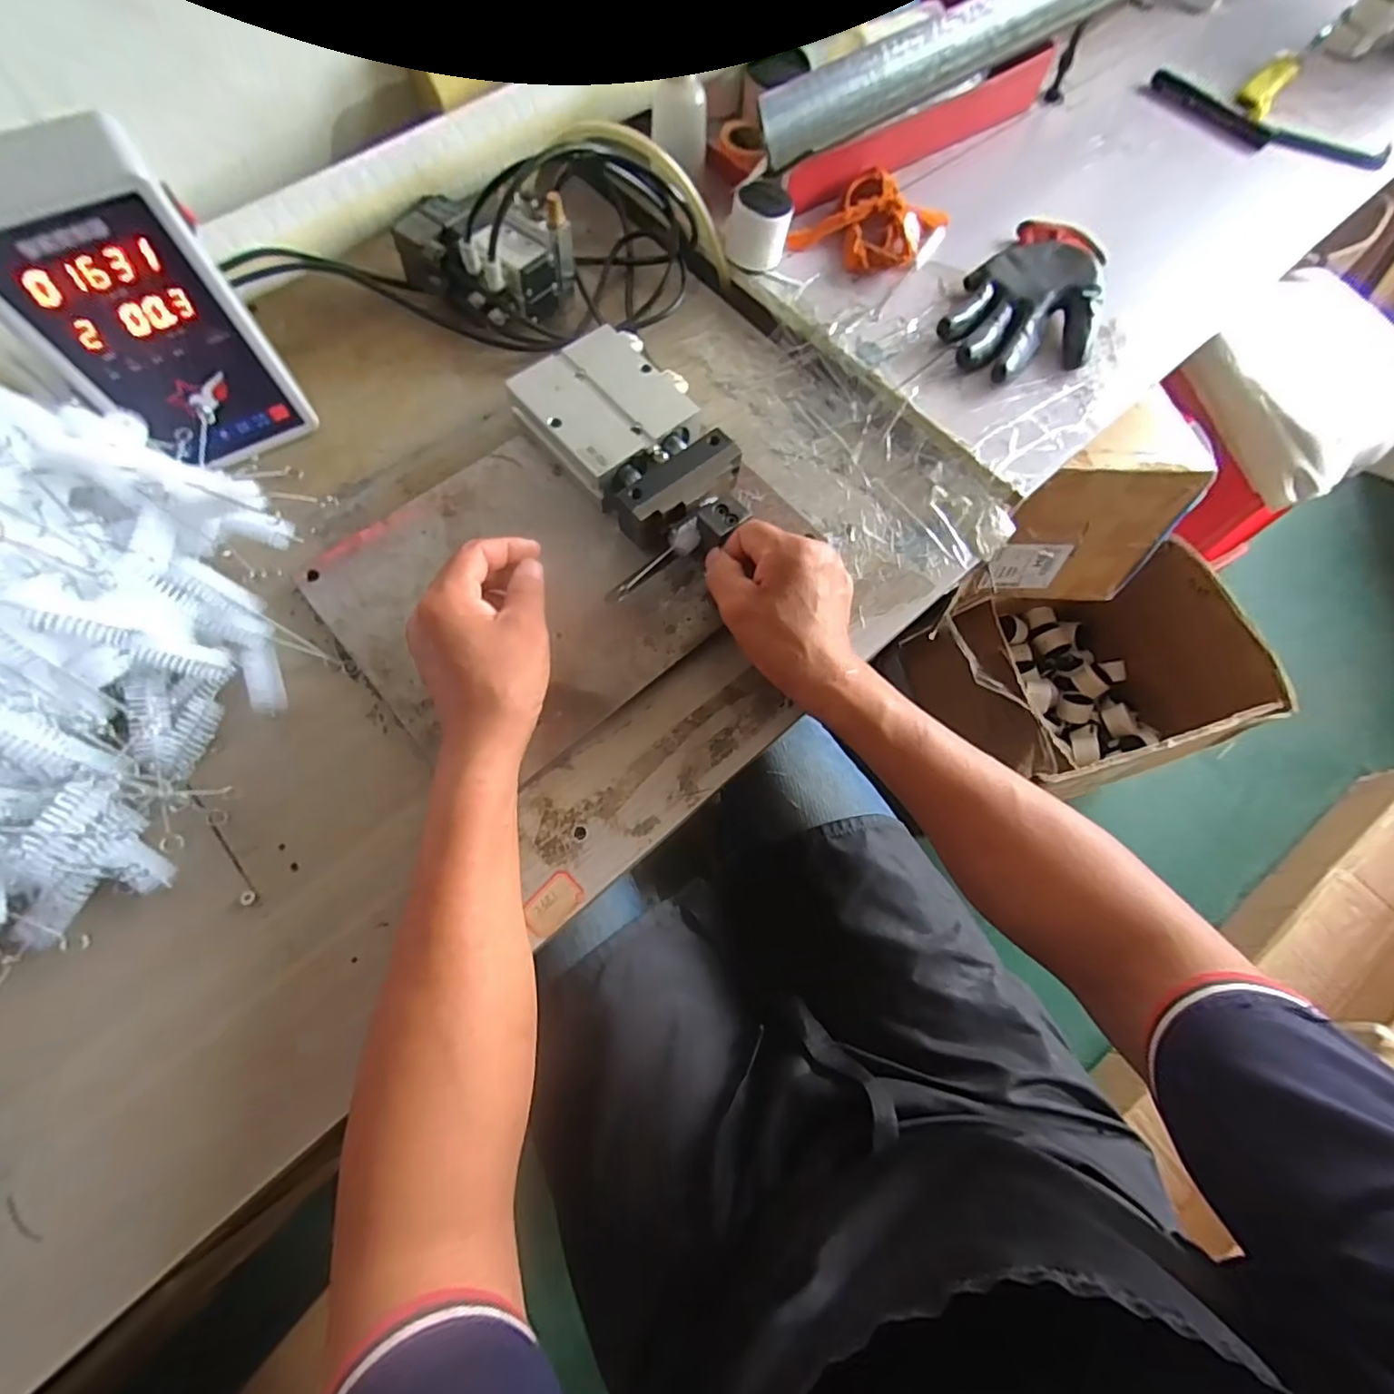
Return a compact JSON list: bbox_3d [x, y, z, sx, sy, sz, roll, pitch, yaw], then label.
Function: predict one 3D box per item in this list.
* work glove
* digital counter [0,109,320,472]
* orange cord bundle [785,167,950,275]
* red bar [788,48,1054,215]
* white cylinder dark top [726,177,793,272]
[{"bbox_3d":[0.293,-0.346,0.516,0.114,0.028,0.204,28,72,8],"label":"work glove"},{"bbox_3d":[-0.336,-0.228,0.370,0.114,0.172,0.062,-41,77,-15],"label":"digital counter"},{"bbox_3d":[0.158,-0.425,0.539,0.098,0.024,0.116,35,73,10],"label":"orange cord bundle"},{"bbox_3d":[0.224,-0.544,0.577,0.354,0.053,0.013,-36,76,-14],"label":"red bar"},{"bbox_3d":[0.053,-0.401,0.511,0.052,0.052,0.046,8,70,0],"label":"white cylinder dark top"}]

